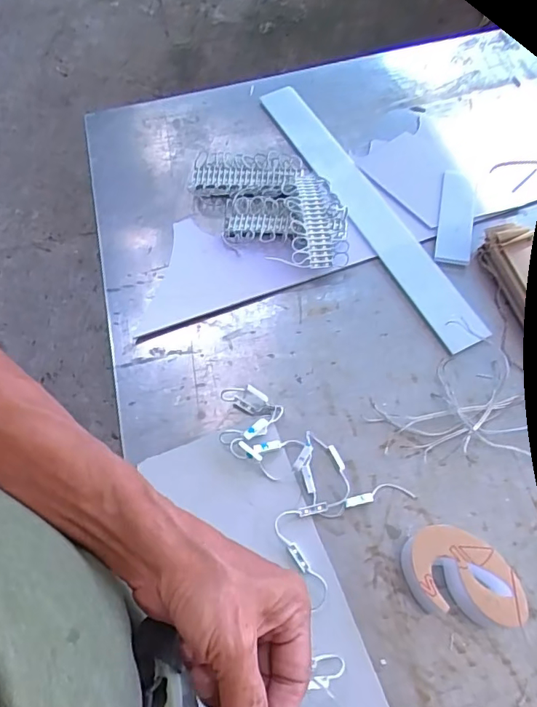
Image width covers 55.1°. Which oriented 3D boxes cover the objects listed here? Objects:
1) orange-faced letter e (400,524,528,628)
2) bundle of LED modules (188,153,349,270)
[{"bbox_3d":[0.159,0.183,0.426,0.088,0.046,0.062,11,64,9],"label":"orange-faced letter e"},{"bbox_3d":[-0.004,-0.177,0.625,0.204,0.035,0.160,8,63,7],"label":"bundle of LED modules"}]

